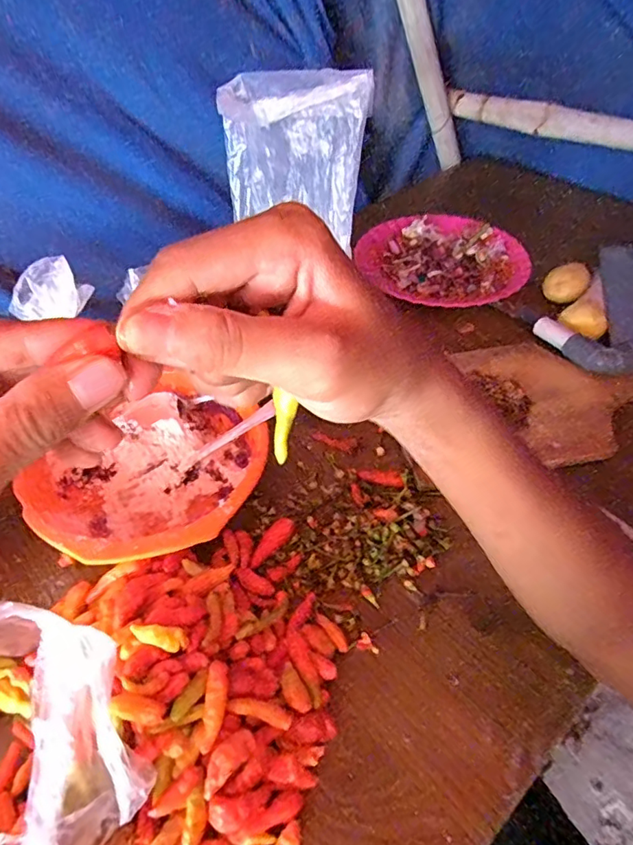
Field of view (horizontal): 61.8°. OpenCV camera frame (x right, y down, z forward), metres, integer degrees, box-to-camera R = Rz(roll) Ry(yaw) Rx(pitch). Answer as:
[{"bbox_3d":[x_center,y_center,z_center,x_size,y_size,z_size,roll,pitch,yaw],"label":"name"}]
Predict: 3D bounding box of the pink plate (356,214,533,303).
[{"bbox_3d":[0.171,-0.213,0.694,0.181,0.026,0.206,-29,54,-24],"label":"pink plate"}]

